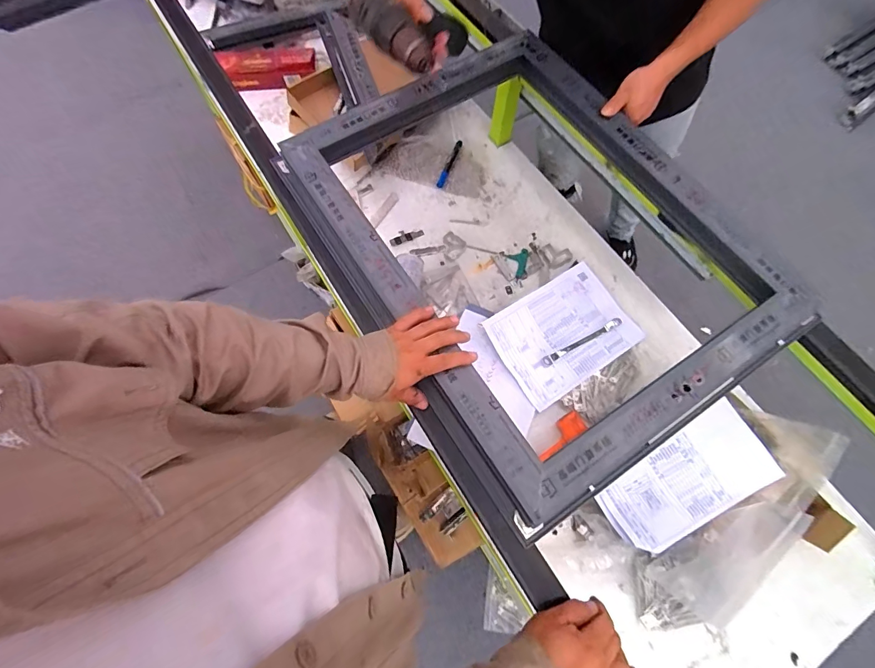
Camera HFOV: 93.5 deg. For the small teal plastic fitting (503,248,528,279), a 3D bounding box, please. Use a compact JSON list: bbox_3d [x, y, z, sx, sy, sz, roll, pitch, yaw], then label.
[{"bbox_3d":[0.188,-0.159,0.946,0.052,0.007,0.075,-11,69,-4],"label":"small teal plastic fitting"}]

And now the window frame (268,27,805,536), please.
[{"bbox_3d":[0.130,-0.154,0.655,0.548,0.069,0.713,-32,72,-12],"label":"window frame"}]

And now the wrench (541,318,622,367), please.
[{"bbox_3d":[0.301,0.016,0.854,0.195,0.006,0.020,-27,71,-10],"label":"wrench"}]

